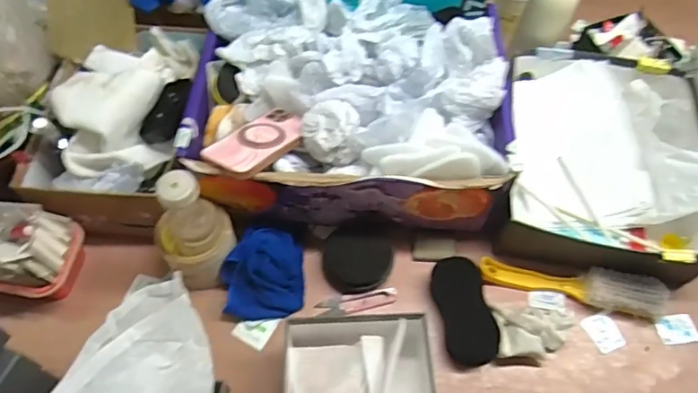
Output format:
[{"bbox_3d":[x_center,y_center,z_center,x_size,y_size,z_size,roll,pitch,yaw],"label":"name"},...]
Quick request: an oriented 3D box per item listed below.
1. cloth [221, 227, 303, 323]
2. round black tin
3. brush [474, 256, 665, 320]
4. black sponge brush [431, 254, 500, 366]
[{"bbox_3d":[-0.109,0.094,0.666,0.100,0.049,0.104,-3,59,-2],"label":"cloth"},{"bbox_3d":[0.012,0.077,0.682,0.086,0.030,0.082,0,59,0],"label":"round black tin"},{"bbox_3d":[0.281,0.110,0.667,0.226,0.034,0.048,12,60,6],"label":"brush"},{"bbox_3d":[0.143,0.139,0.650,0.058,0.032,0.129,-11,72,-7],"label":"black sponge brush"}]

